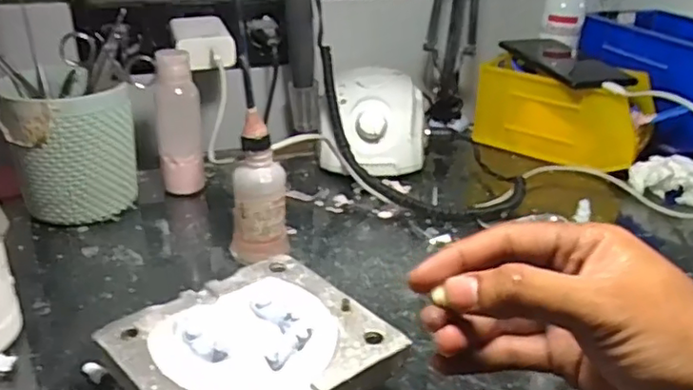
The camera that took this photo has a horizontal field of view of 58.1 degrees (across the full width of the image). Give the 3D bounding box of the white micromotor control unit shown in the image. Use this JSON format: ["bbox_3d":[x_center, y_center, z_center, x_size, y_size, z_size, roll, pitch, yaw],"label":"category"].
[{"bbox_3d":[0.024,-0.073,0.631,0.103,0.081,0.126,1,27,-2],"label":"white micromotor control unit"}]

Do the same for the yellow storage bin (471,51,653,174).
[{"bbox_3d":[0.229,-0.088,0.666,0.168,0.086,0.089,18,32,28],"label":"yellow storage bin"}]

